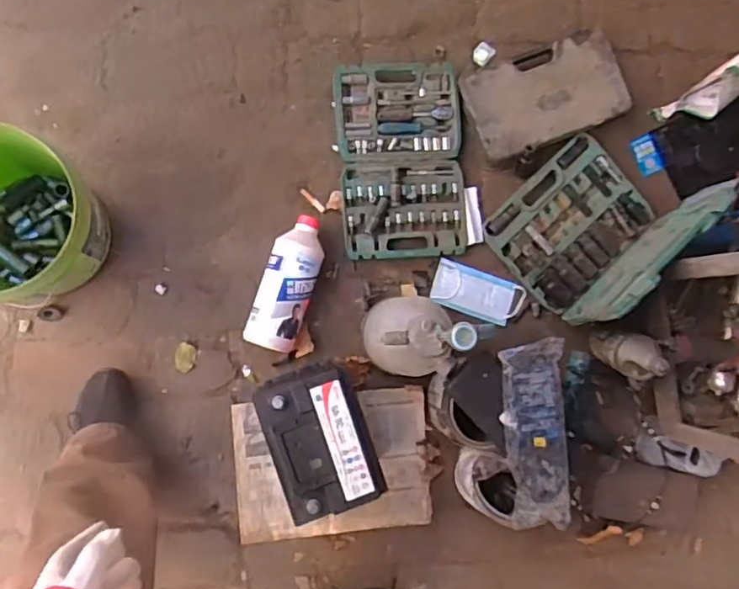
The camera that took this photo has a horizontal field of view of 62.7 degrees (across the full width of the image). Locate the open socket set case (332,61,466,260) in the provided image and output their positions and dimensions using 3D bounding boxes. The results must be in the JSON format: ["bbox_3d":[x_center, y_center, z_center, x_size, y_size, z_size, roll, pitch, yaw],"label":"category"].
[{"bbox_3d":[0.064,-0.264,1.190,0.251,0.043,0.374,-5,88,-9],"label":"open socket set case"}]

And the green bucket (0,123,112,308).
[{"bbox_3d":[-0.577,-0.110,1.001,0.252,0.255,0.261,0,87,-9],"label":"green bucket"}]

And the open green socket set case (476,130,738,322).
[{"bbox_3d":[0.422,-0.144,1.091,0.248,0.249,0.296,42,82,-5],"label":"open green socket set case"}]

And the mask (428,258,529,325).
[{"bbox_3d":[0.219,-0.002,1.231,0.183,0.007,0.089,20,105,-4],"label":"mask"}]

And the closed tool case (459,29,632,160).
[{"bbox_3d":[0.346,-0.387,1.197,0.300,0.053,0.192,-21,91,-9],"label":"closed tool case"}]

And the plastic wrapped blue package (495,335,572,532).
[{"bbox_3d":[0.286,0.238,1.034,0.101,0.037,0.309,-4,89,-10],"label":"plastic wrapped blue package"}]

